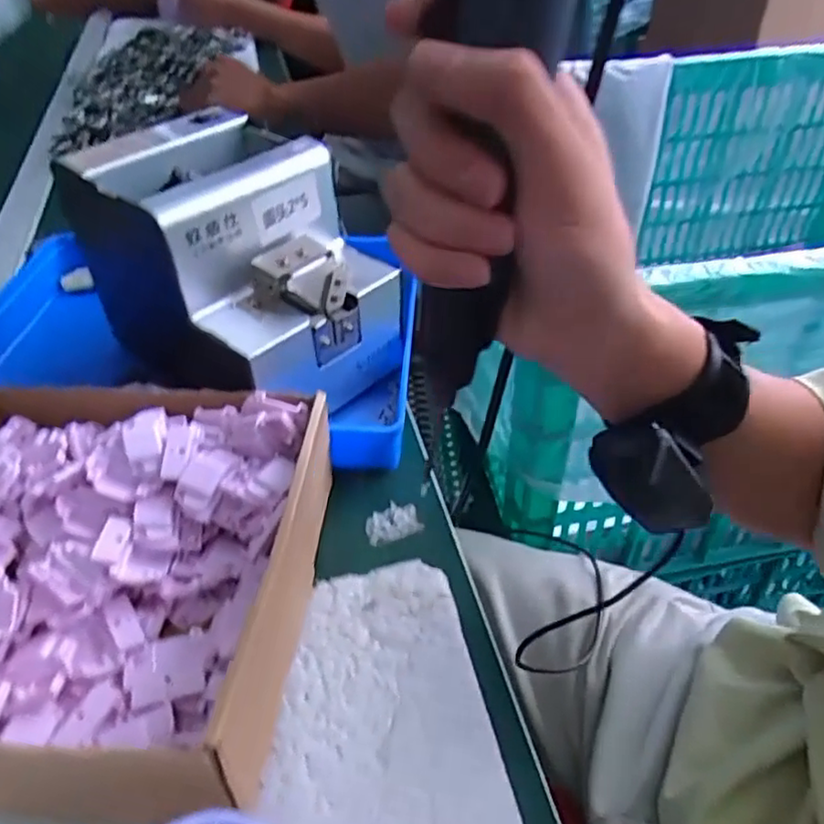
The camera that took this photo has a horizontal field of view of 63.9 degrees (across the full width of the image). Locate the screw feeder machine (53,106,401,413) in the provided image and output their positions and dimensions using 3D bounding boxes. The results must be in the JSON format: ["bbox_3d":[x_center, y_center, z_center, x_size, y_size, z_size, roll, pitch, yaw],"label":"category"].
[{"bbox_3d":[-0.112,-0.099,0.437,0.184,0.136,0.121,29,52,31],"label":"screw feeder machine"}]

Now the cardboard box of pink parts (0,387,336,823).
[{"bbox_3d":[-0.156,0.079,0.316,0.213,0.073,0.205,0,43,5],"label":"cardboard box of pink parts"}]

